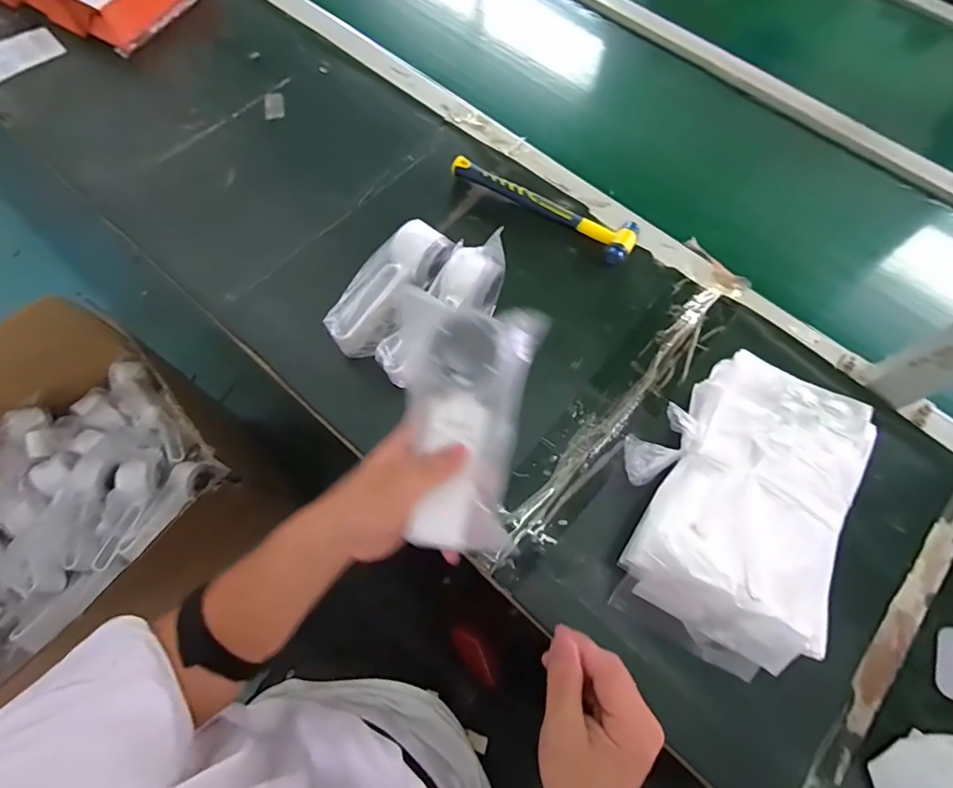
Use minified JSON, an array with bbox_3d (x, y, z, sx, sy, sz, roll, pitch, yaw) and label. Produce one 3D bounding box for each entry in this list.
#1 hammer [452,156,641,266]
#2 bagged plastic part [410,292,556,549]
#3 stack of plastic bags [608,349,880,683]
[{"bbox_3d":[0.085,-0.238,0.588,0.241,0.024,0.057,34,73,11],"label":"hammer"},{"bbox_3d":[-0.003,0.021,0.345,0.096,0.041,0.179,2,88,1],"label":"bagged plastic part"},{"bbox_3d":[0.240,0.100,0.441,0.194,0.066,0.257,23,71,7],"label":"stack of plastic bags"}]

